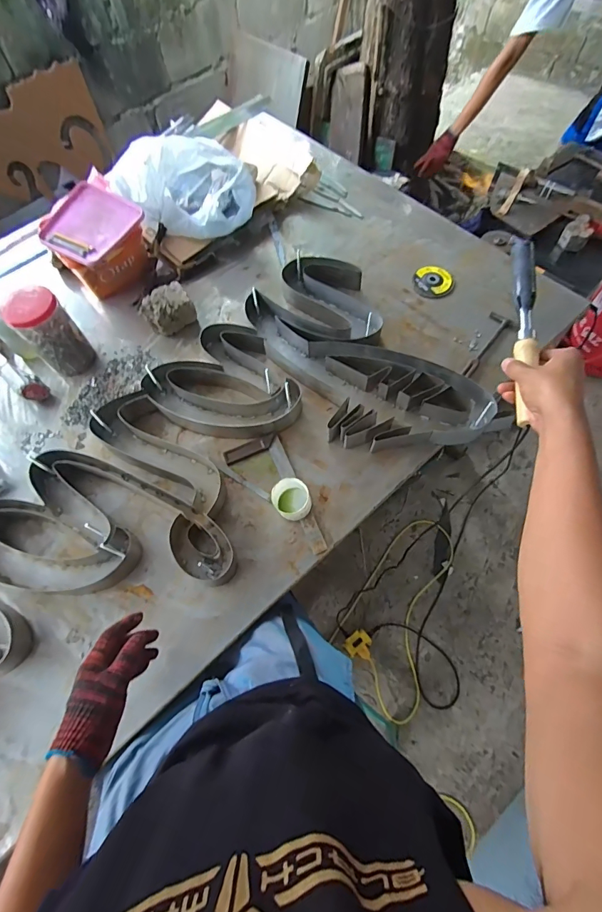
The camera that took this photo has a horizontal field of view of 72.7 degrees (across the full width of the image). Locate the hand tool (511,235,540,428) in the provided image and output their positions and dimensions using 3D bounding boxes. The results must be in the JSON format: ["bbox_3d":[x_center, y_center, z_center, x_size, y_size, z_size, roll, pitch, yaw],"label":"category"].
[{"bbox_3d":[0.308,-0.180,0.563,0.029,0.023,0.300,10,71,3],"label":"hand tool"}]

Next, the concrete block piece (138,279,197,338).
[{"bbox_3d":[-0.309,-0.336,0.944,0.106,0.068,0.086,-36,68,-13],"label":"concrete block piece"}]

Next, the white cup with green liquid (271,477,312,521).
[{"bbox_3d":[-0.017,0.083,0.741,0.071,0.062,0.066,-1,66,2],"label":"white cup with green liquid"}]

